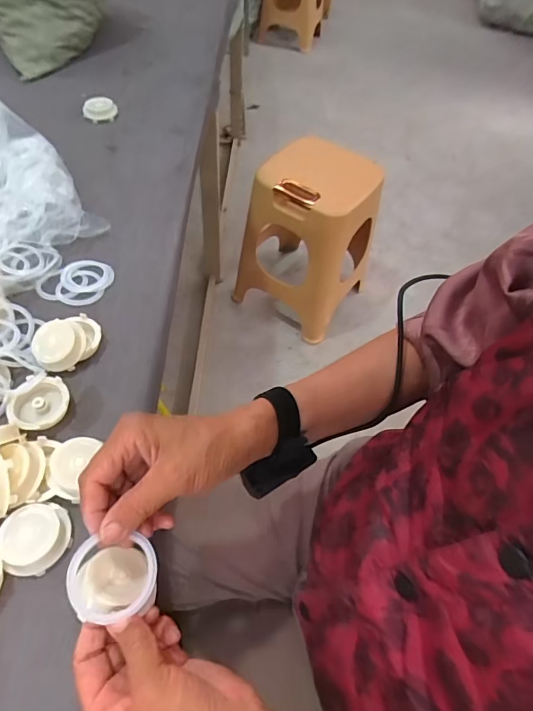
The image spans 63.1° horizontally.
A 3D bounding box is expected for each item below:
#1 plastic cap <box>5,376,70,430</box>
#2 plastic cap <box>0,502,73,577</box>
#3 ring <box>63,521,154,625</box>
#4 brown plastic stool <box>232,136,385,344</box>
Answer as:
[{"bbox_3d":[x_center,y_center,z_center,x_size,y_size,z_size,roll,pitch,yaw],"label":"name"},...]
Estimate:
[{"bbox_3d":[-0.229,0.048,0.436,0.056,0.014,0.056,3,54,-4],"label":"plastic cap"},{"bbox_3d":[-0.194,0.152,0.365,0.052,0.019,0.052,3,54,-4],"label":"plastic cap"},{"bbox_3d":[-0.102,0.149,0.290,0.058,0.006,0.049,8,61,-30],"label":"ring"},{"bbox_3d":[0.129,-0.340,1.313,0.300,0.513,0.319,34,58,18],"label":"brown plastic stool"}]

